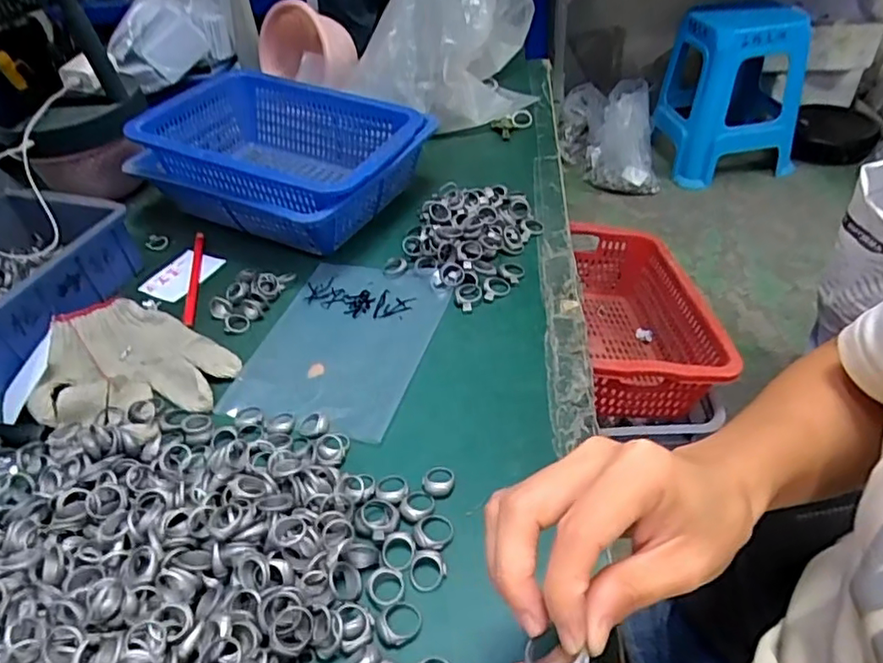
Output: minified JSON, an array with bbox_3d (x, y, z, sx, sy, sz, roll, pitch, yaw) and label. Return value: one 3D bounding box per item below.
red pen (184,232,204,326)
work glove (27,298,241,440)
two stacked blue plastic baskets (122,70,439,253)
[{"bbox_3d":[-0.261,-0.057,0.625,0.013,0.009,0.160,-12,44,-7],"label":"red pen"},{"bbox_3d":[-0.278,0.027,0.512,0.200,0.023,0.134,27,52,29],"label":"work glove"},{"bbox_3d":[-0.175,-0.193,0.661,0.296,0.100,0.198,17,48,22],"label":"two stacked blue plastic baskets"}]

